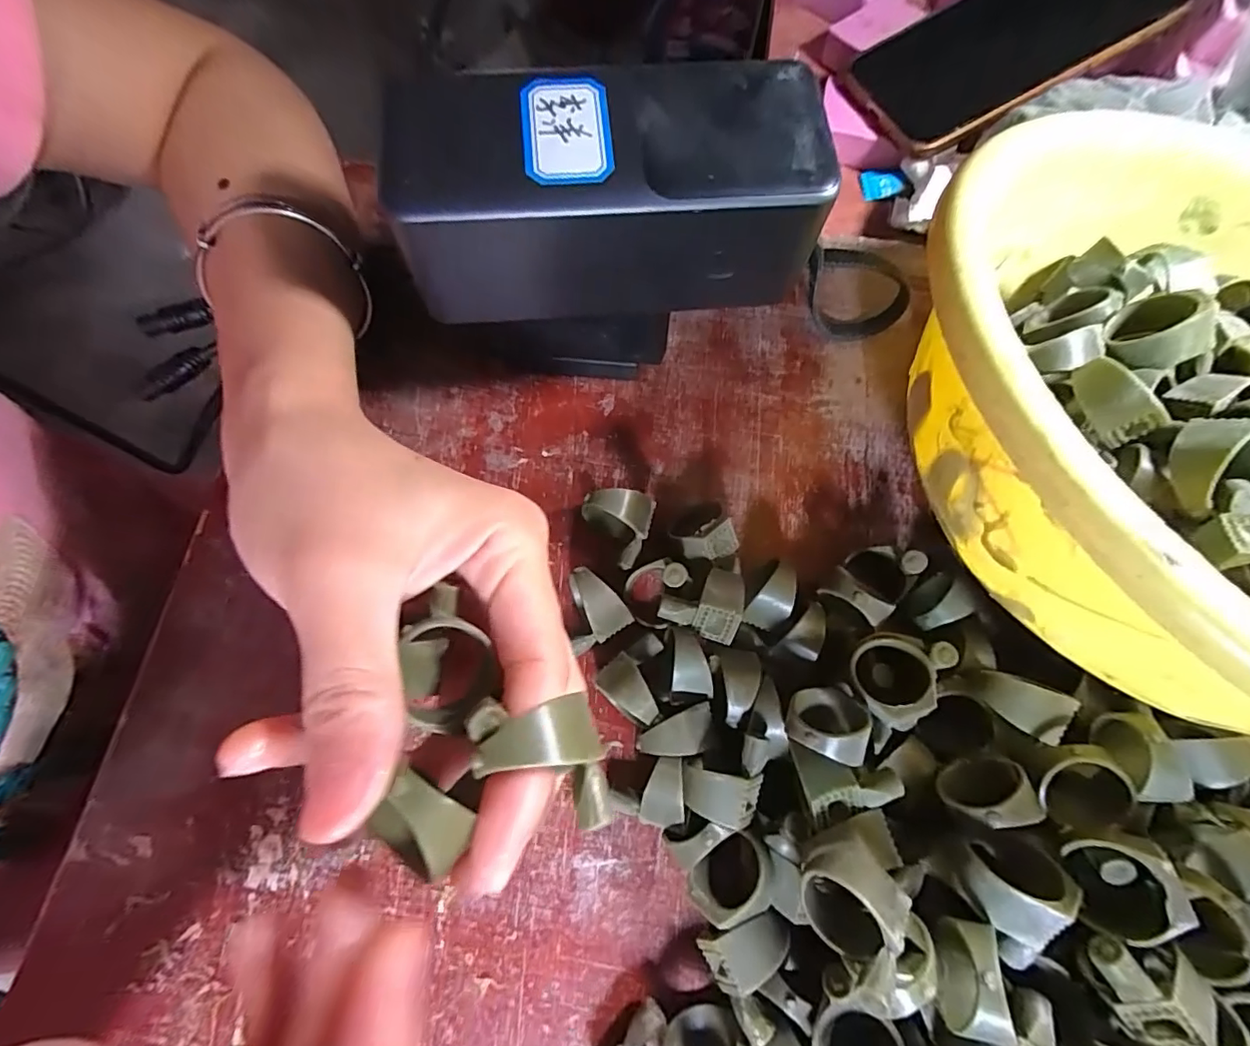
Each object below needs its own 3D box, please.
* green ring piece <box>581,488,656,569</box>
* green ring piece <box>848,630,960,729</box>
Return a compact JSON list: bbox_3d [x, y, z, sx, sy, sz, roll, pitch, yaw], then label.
[{"bbox_3d":[-0.003,0.003,0.207,0.027,0.025,0.026,0,72,-1],"label":"green ring piece"},{"bbox_3d":[0.089,0.050,0.174,0.027,0.016,0.029,0,72,-1],"label":"green ring piece"}]

